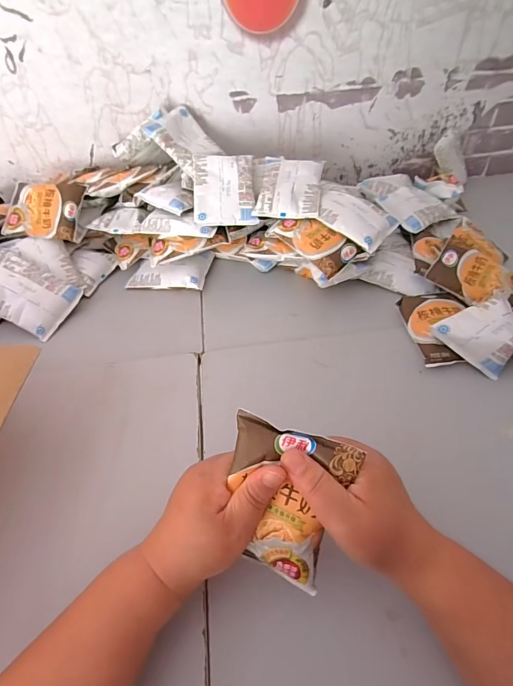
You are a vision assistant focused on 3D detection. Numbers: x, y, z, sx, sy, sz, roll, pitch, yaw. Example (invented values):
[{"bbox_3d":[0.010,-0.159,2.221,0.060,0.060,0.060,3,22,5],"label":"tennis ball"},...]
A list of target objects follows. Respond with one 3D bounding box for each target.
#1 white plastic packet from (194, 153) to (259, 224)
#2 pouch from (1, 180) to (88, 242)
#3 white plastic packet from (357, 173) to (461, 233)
[{"bbox_3d":[-0.050,-0.235,0.591,0.092,0.015,0.117,-3,78,2],"label":"white plastic packet"},{"bbox_3d":[-0.344,-0.216,0.622,0.115,0.019,0.092,5,88,6],"label":"pouch"},{"bbox_3d":[0.263,-0.247,0.657,0.116,0.033,0.141,-23,50,-16],"label":"white plastic packet"}]

